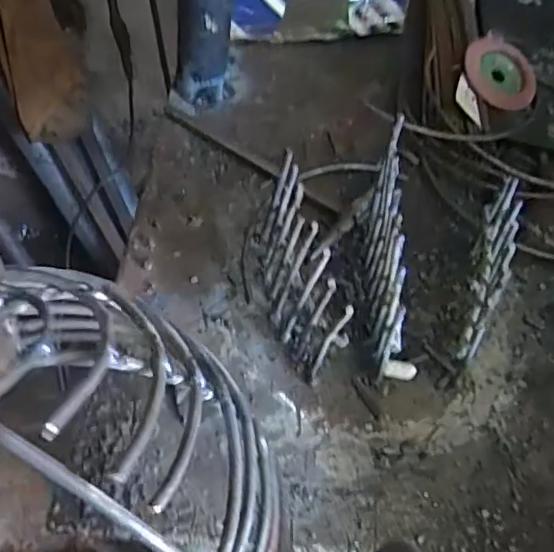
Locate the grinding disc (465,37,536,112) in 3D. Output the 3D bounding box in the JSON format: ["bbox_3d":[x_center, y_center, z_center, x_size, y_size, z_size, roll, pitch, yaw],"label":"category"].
[{"bbox_3d":[0.233,-0.211,0.613,0.081,0.004,0.076,3,75,-12],"label":"grinding disc"}]

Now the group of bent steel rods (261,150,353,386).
[{"bbox_3d":[0.012,-0.008,0.426,0.032,0.090,0.137,-11,57,-13],"label":"group of bent steel rods"}]

